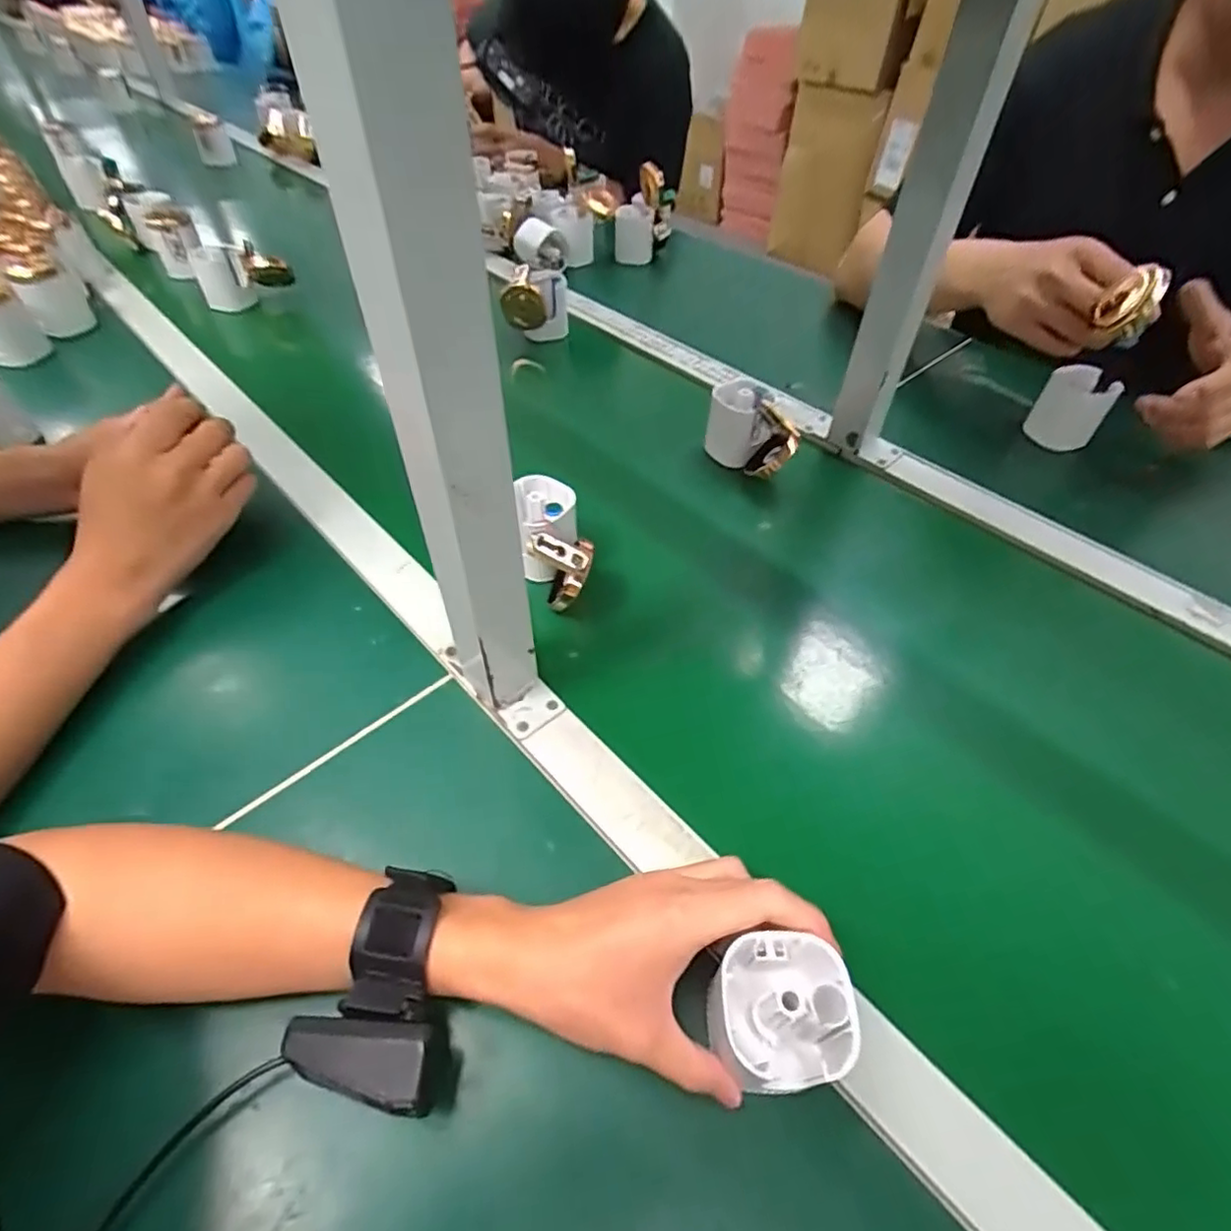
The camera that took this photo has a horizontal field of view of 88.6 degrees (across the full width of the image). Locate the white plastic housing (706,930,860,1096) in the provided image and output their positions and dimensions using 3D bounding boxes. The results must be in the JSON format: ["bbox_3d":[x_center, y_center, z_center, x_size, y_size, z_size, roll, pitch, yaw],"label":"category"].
[{"bbox_3d":[0.072,0.179,0.285,0.054,0.059,0.055,3,49,0],"label":"white plastic housing"}]

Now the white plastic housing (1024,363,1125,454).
[{"bbox_3d":[0.459,-0.209,0.638,0.062,0.078,0.005,28,40,17],"label":"white plastic housing"}]

